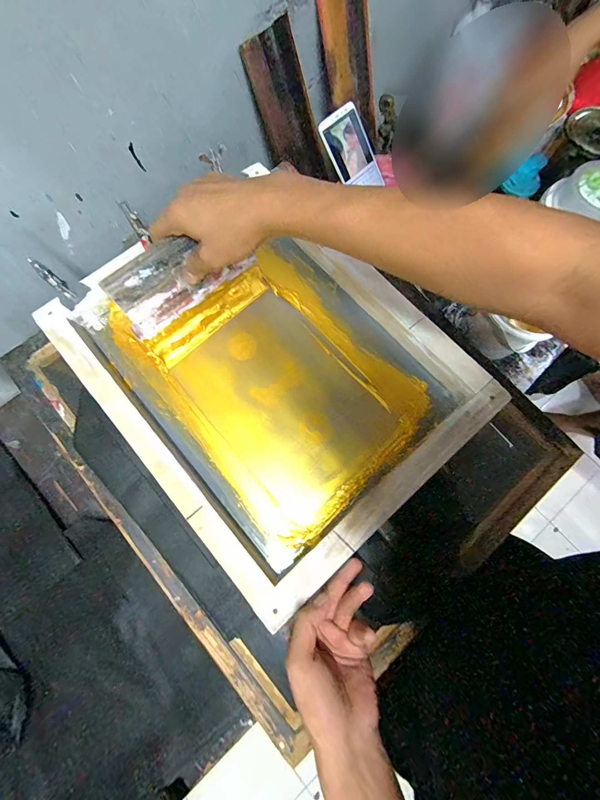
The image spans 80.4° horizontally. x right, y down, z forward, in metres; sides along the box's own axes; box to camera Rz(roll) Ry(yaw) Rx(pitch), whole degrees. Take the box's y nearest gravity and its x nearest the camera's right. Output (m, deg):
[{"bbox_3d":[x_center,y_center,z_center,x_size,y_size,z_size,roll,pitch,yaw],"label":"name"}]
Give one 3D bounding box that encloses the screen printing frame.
[{"bbox_3d":[-0.040,-0.045,0.436,0.351,0.043,0.444,-41,78,-10],"label":"screen printing frame"}]

